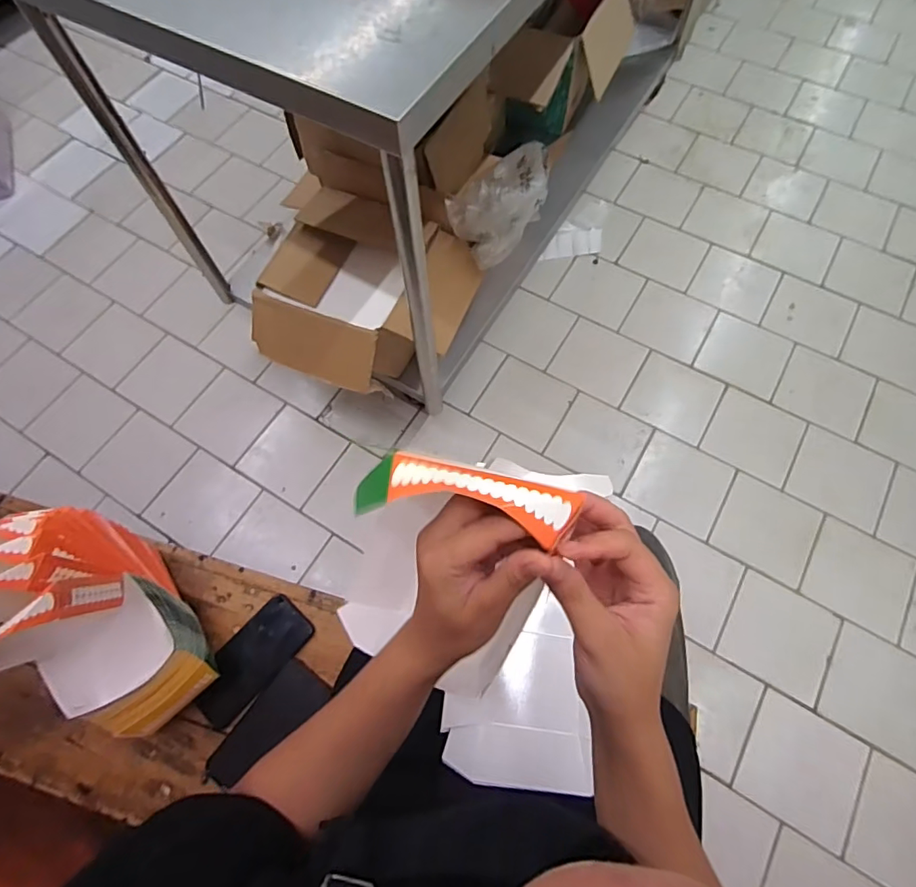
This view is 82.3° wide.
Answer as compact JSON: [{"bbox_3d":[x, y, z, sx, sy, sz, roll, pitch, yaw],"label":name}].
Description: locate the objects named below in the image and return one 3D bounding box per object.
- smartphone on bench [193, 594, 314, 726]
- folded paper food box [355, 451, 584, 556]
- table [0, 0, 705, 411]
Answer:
[{"bbox_3d":[-0.260,0.274,0.662,0.078,0.013,0.160,35,78,24],"label":"smartphone on bench"},{"bbox_3d":[0.005,0.026,0.273,0.113,0.018,0.036,9,67,9],"label":"folded paper food box"},{"bbox_3d":[0.124,-0.883,1.172,0.612,0.869,1.569,30,71,14],"label":"table"}]

